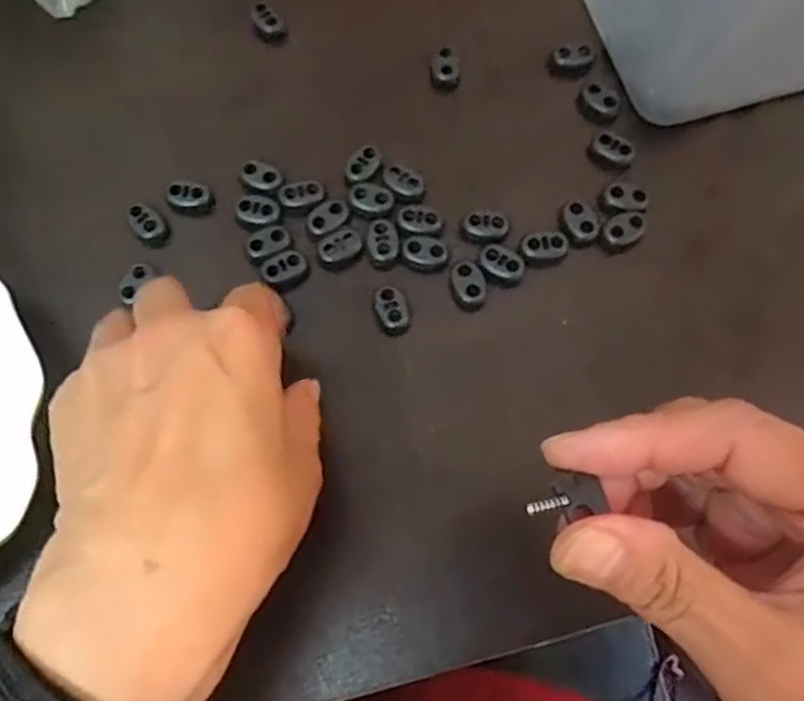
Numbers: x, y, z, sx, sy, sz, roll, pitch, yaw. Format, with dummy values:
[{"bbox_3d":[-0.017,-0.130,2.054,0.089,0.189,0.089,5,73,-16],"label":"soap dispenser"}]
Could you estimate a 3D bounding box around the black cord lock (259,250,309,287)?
[{"bbox_3d":[-0.052,-0.036,0.301,0.020,0.007,0.013,-19,73,-6],"label":"black cord lock"}]

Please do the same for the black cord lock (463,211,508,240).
[{"bbox_3d":[0.038,-0.057,0.306,0.020,0.006,0.011,3,72,1],"label":"black cord lock"}]

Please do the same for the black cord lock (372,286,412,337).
[{"bbox_3d":[-0.004,-0.018,0.296,0.015,0.009,0.020,-18,73,-6],"label":"black cord lock"}]

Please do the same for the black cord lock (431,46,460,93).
[{"bbox_3d":[0.021,-0.138,0.332,0.014,0.009,0.020,-1,72,0],"label":"black cord lock"}]

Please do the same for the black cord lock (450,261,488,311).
[{"bbox_3d":[0.029,-0.029,0.300,0.014,0.009,0.020,-22,73,-7],"label":"black cord lock"}]

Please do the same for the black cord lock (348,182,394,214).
[{"bbox_3d":[-0.014,-0.071,0.308,0.020,0.004,0.013,9,72,3],"label":"black cord lock"}]

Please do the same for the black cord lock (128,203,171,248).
[{"bbox_3d":[-0.116,-0.057,0.309,0.013,0.013,0.017,-43,77,-12],"label":"black cord lock"}]

